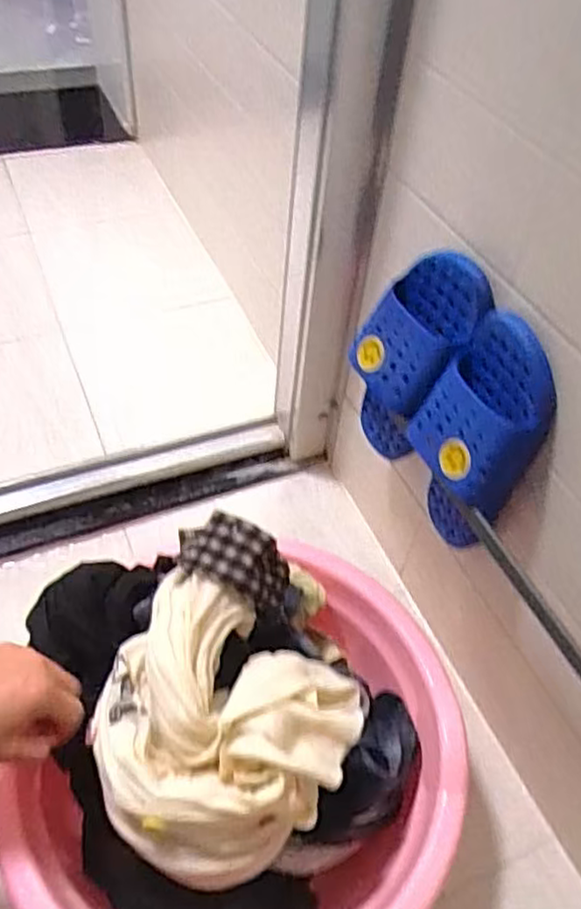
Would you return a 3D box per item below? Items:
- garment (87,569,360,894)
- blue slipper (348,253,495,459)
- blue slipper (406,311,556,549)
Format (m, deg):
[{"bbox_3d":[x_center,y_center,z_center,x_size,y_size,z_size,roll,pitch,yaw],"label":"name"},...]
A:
[{"bbox_3d":[-0.057,0.213,0.527,0.187,0.083,0.179,22,51,14],"label":"garment"},{"bbox_3d":[0.104,-0.076,0.650,0.063,0.232,0.106,-26,56,-25],"label":"blue slipper"},{"bbox_3d":[0.152,-0.008,0.596,0.069,0.213,0.095,-13,52,-15],"label":"blue slipper"}]

